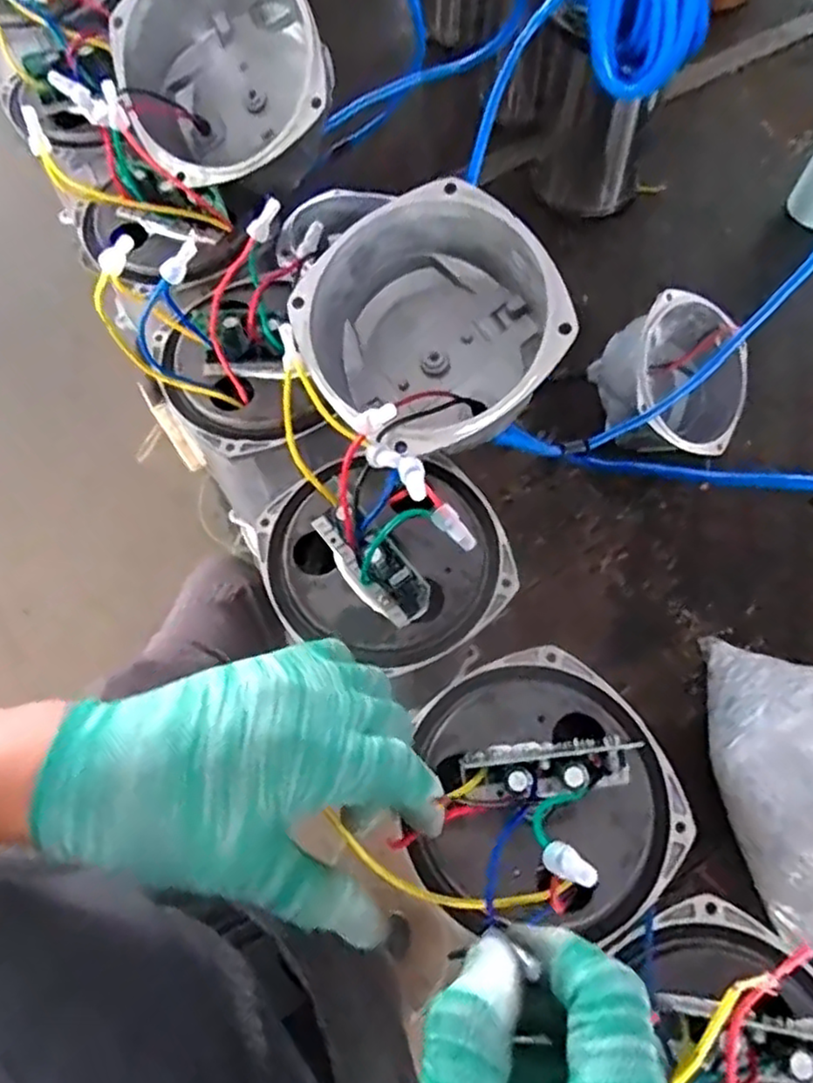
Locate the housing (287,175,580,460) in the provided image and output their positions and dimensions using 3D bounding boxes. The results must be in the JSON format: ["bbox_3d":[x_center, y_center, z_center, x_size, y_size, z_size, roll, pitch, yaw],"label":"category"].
[{"bbox_3d":[0.016,-0.110,0.387,0.131,0.081,0.131,-2,79,11],"label":"housing"}]

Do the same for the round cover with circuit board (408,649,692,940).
[{"bbox_3d":[0.063,0.120,0.325,0.125,0.034,0.129,0,67,1],"label":"round cover with circuit board"}]

